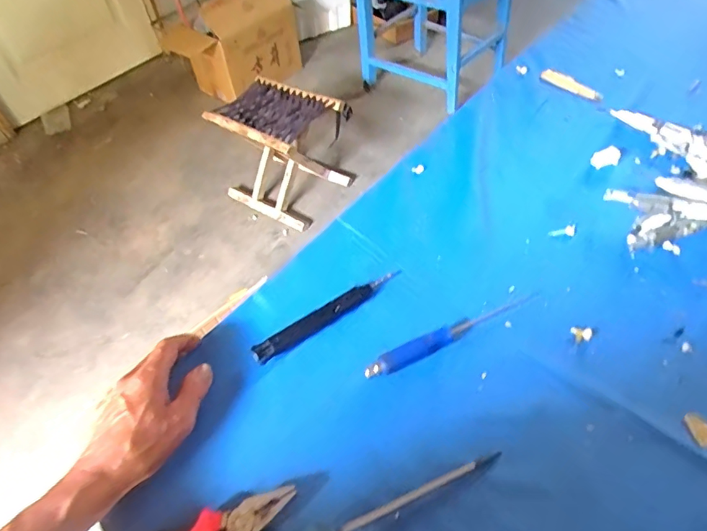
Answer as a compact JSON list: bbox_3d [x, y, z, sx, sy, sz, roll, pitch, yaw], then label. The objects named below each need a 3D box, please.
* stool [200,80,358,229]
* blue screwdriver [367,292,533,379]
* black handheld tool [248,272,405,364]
[{"bbox_3d":[-0.211,-0.353,1.479,0.306,0.287,0.286,25,57,24],"label":"stool"},{"bbox_3d":[0.099,0.067,0.482,0.191,0.013,0.021,-23,51,-12],"label":"blue screwdriver"},{"bbox_3d":[-0.025,0.049,0.510,0.174,0.011,0.022,-32,54,-19],"label":"black handheld tool"}]

